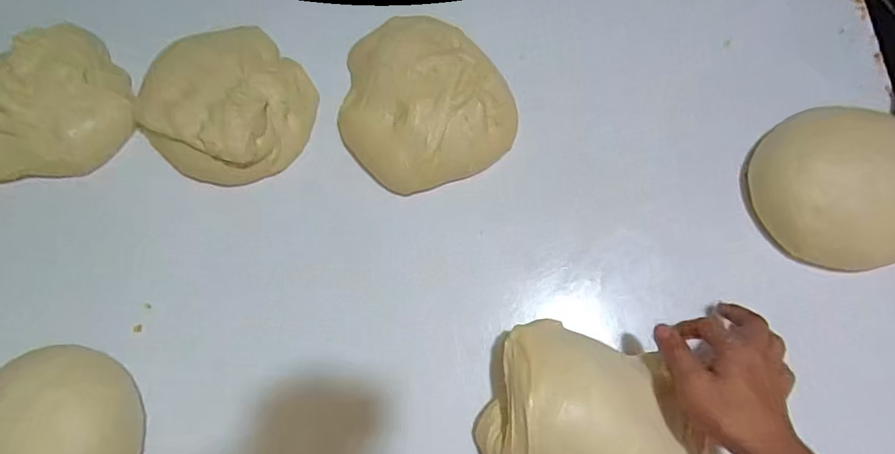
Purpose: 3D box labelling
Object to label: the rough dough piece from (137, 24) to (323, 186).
[{"bbox_3d":[-0.255,-0.142,0.592,0.190,0.068,0.175,-44,77,-10],"label":"rough dough piece"}]

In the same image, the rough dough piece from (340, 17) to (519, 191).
[{"bbox_3d":[-0.031,-0.151,0.586,0.190,0.053,0.206,-1,74,2],"label":"rough dough piece"}]

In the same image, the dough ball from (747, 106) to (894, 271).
[{"bbox_3d":[0.422,-0.045,0.530,0.160,0.071,0.170,-1,74,2],"label":"dough ball"}]

